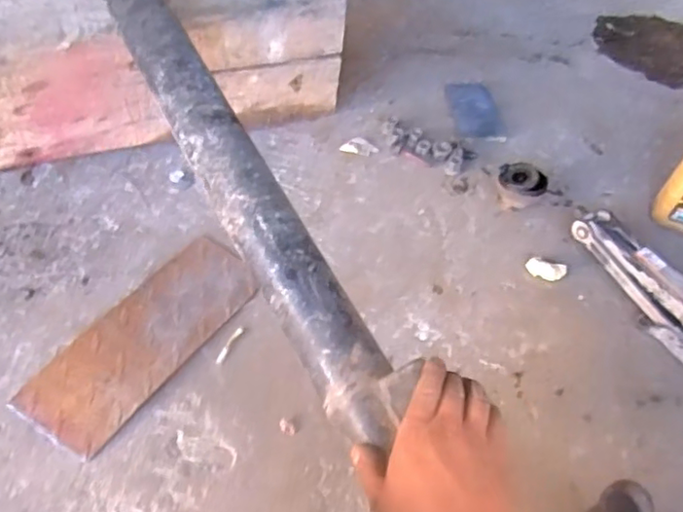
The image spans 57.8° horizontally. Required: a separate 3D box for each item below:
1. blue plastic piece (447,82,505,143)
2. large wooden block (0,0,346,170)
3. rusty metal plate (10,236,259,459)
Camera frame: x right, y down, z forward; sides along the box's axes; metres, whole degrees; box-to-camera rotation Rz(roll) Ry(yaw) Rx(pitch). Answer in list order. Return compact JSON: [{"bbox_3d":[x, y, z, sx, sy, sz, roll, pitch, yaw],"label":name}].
[{"bbox_3d":[0.223,-0.244,1.032,0.079,0.010,0.141,-1,53,-6],"label":"blue plastic piece"},{"bbox_3d":[-0.281,-0.296,0.913,0.537,0.195,0.195,-15,55,-16],"label":"large wooden block"},{"bbox_3d":[-0.229,0.092,0.738,0.119,0.009,0.299,32,57,18],"label":"rusty metal plate"}]

